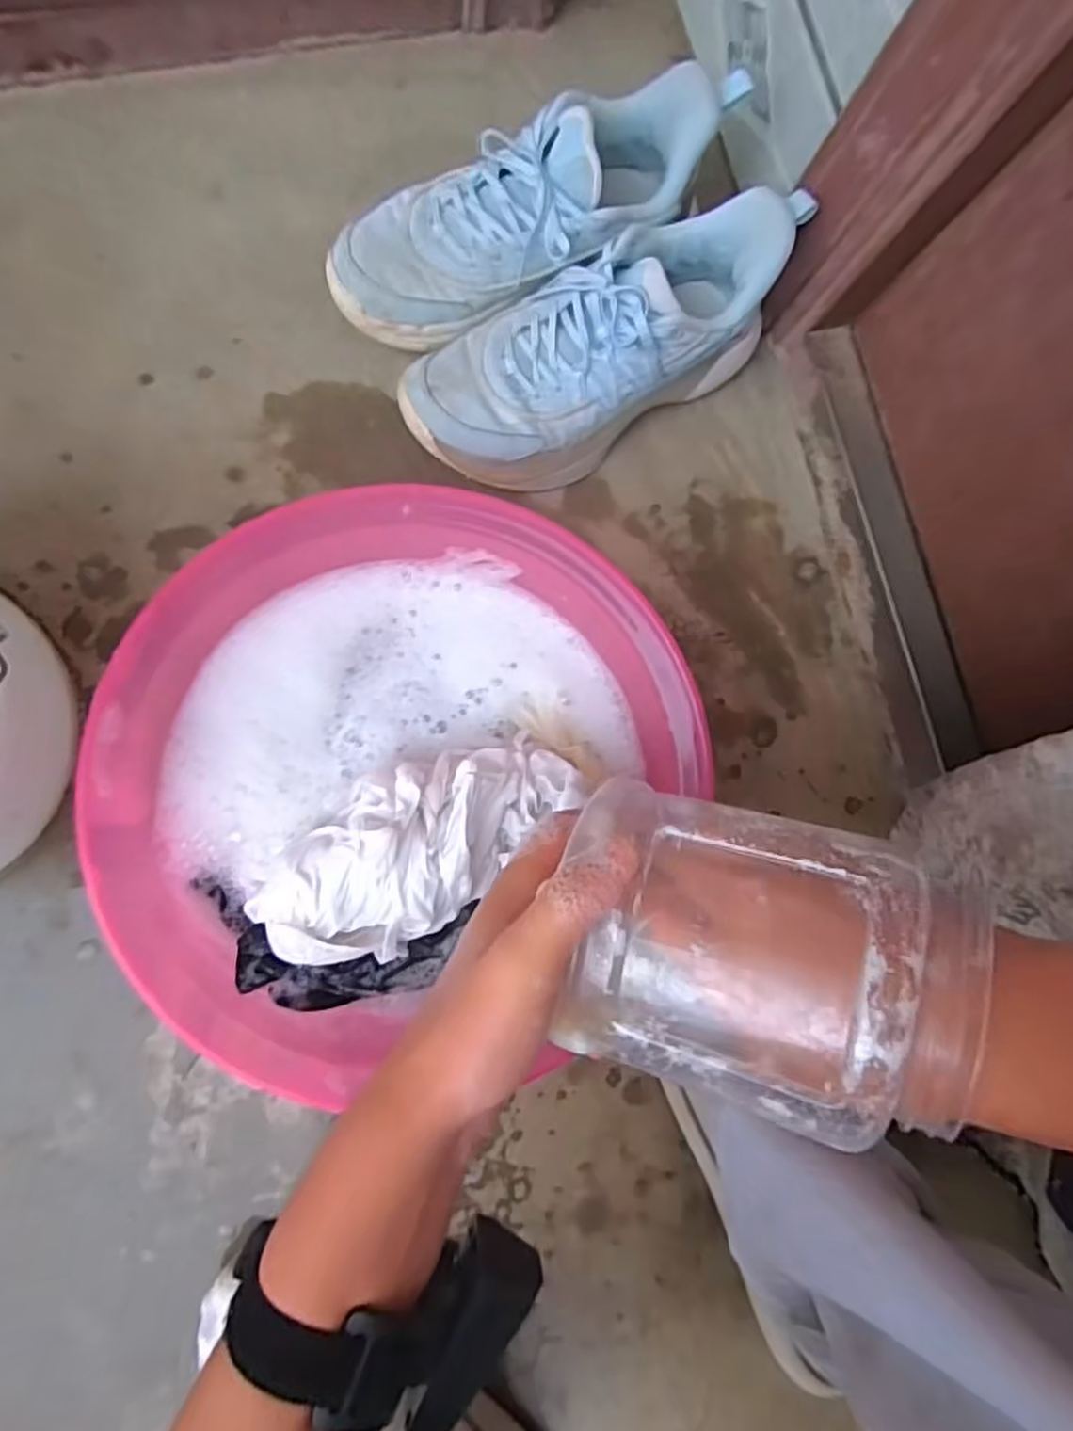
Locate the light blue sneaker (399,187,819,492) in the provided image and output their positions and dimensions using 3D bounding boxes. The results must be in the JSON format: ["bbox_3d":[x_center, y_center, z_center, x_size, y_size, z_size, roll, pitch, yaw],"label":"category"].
[{"bbox_3d":[0.039,-0.251,0.496,0.255,0.116,0.110,-34,93,-9],"label":"light blue sneaker"}]

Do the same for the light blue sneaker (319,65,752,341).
[{"bbox_3d":[-0.003,-0.341,0.497,0.276,0.099,0.098,-27,92,3],"label":"light blue sneaker"}]

